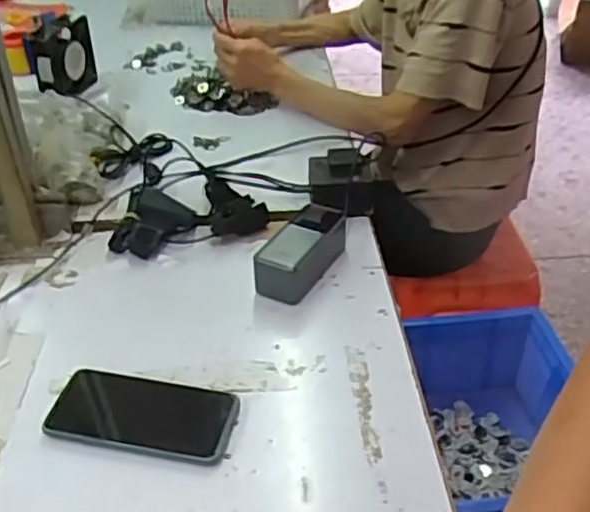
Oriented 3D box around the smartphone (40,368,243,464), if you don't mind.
[{"bbox_3d":[-0.133,0.138,0.614,0.160,0.013,0.082,7,38,10],"label":"smartphone"}]

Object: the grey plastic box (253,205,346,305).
[{"bbox_3d":[0.010,-0.008,0.771,0.059,0.054,0.141,18,41,23],"label":"grey plastic box"}]

